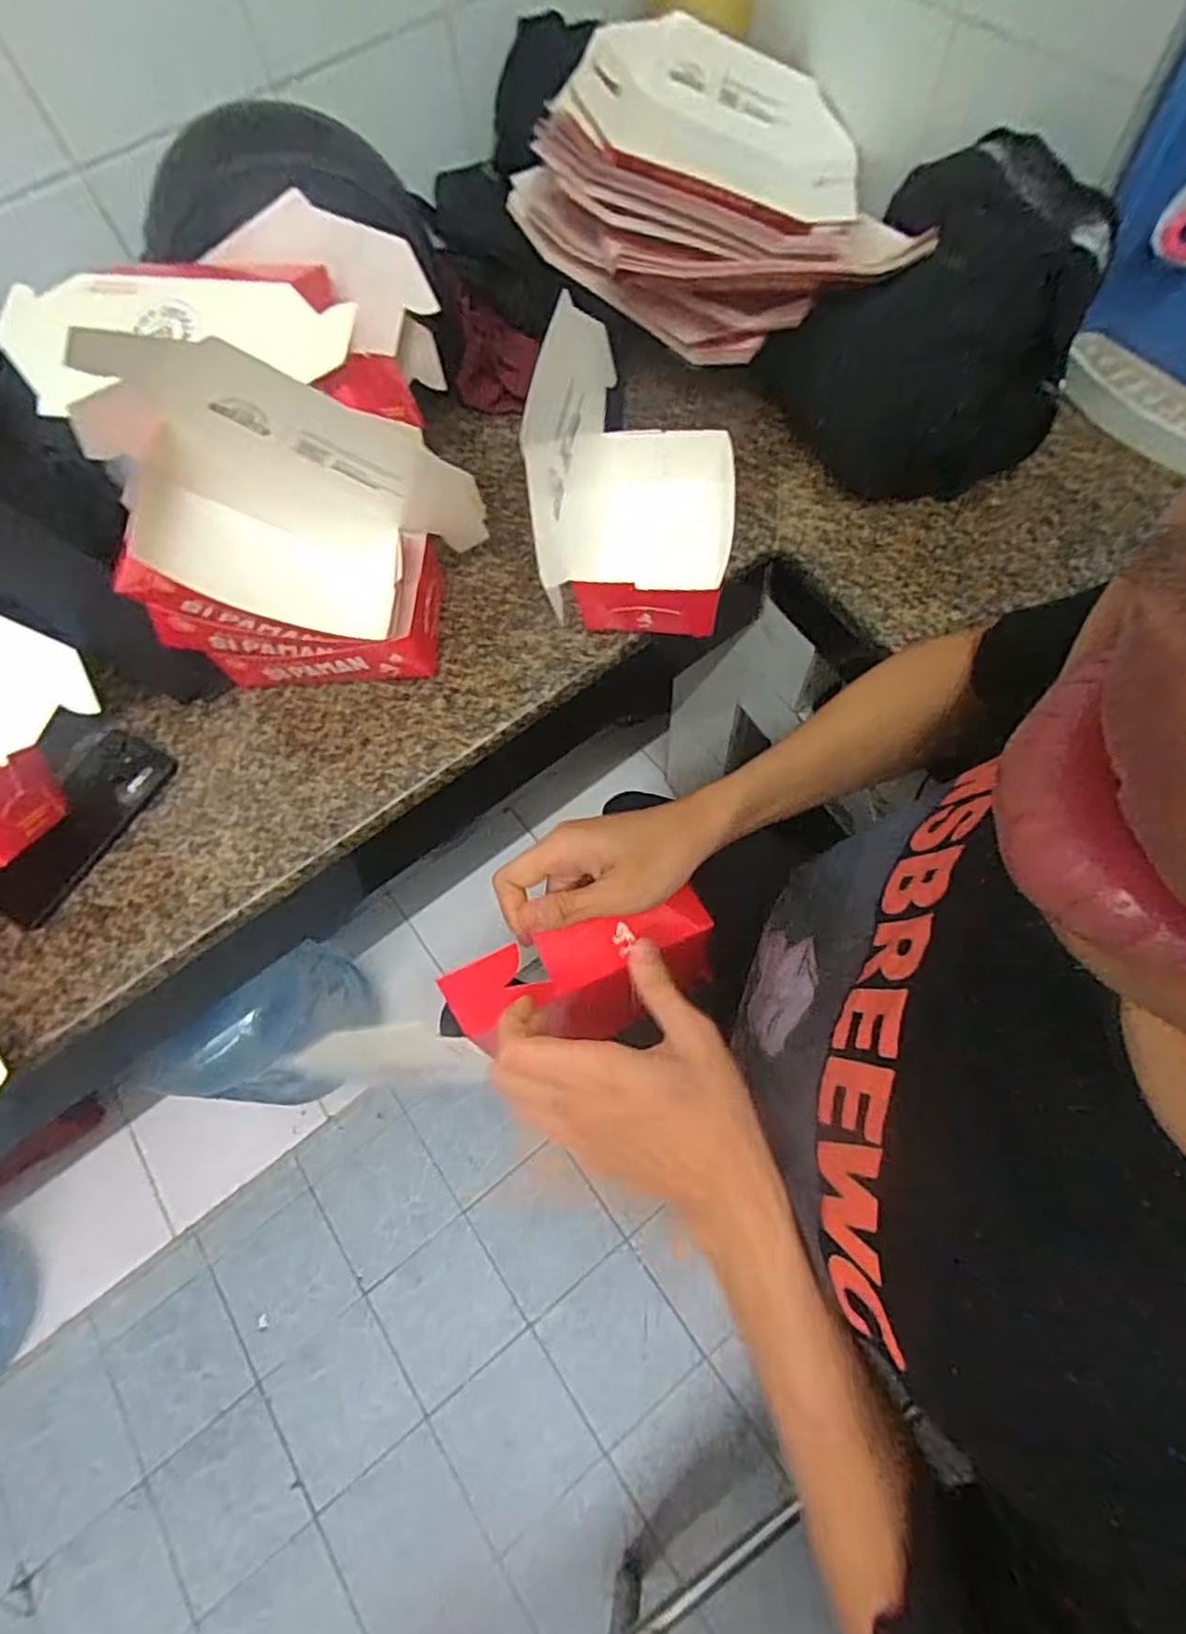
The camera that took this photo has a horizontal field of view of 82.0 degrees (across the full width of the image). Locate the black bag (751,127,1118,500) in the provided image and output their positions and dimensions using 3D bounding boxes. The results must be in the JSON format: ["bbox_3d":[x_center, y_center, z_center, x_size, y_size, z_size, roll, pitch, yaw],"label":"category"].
[{"bbox_3d":[0.292,-0.420,0.590,0.175,0.179,0.233,-34,67,-10],"label":"black bag"}]

